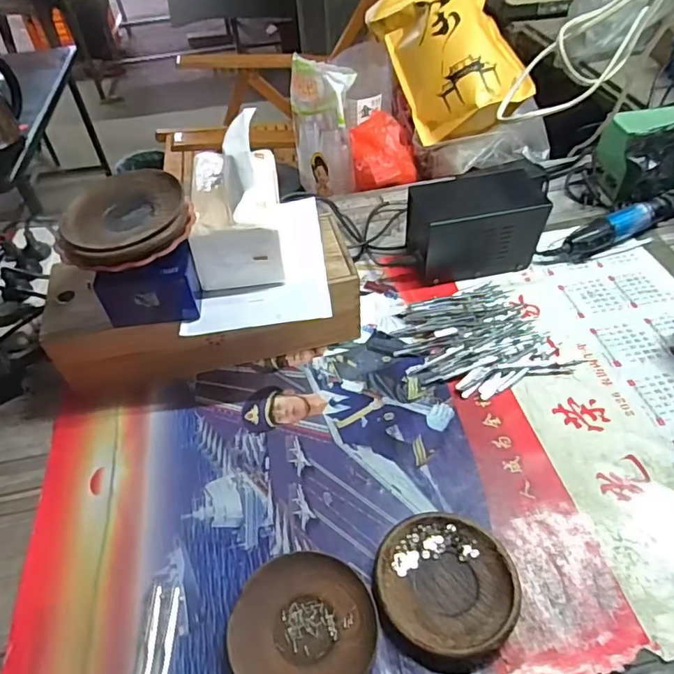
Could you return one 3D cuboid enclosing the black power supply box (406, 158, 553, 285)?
[{"bbox_3d":[0.183,-0.152,0.702,0.169,0.112,0.082,-11,47,-5],"label":"black power supply box"}]

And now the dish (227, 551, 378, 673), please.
[{"bbox_3d":[-0.028,0.233,0.430,0.113,0.015,0.117,-3,47,3],"label":"dish"}]

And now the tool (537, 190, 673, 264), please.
[{"bbox_3d":[0.394,-0.154,0.748,0.242,0.042,0.040,-23,49,-16],"label":"tool"}]

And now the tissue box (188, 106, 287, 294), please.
[{"bbox_3d":[-0.111,-0.143,0.570,0.096,0.133,0.121,-10,47,-4],"label":"tissue box"}]

